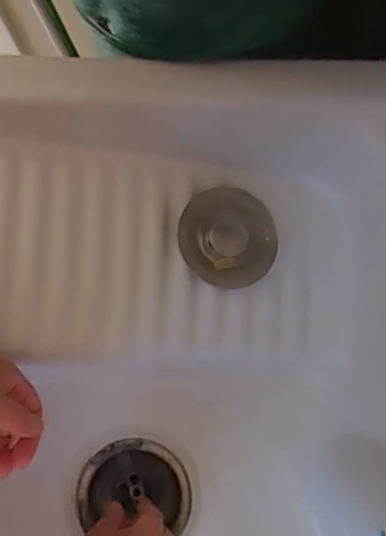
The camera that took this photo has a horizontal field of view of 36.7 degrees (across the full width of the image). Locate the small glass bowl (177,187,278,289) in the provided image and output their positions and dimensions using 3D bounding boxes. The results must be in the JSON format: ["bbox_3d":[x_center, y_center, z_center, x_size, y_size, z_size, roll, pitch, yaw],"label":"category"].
[{"bbox_3d":[0.028,-0.024,0.472,0.075,0.022,0.075,0,79,1],"label":"small glass bowl"}]

